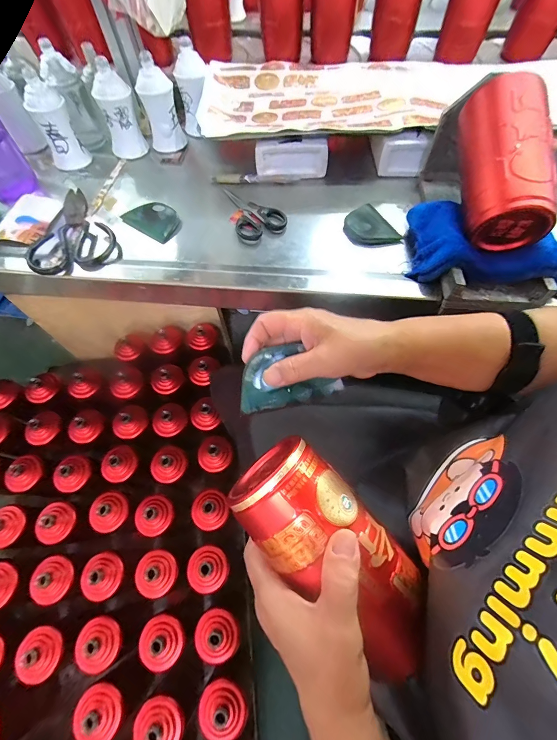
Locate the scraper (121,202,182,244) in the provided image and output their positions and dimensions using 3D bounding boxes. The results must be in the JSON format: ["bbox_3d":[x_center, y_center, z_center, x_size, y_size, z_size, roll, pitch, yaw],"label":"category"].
[{"bbox_3d":[-0.179,-0.218,0.468,0.088,0.014,0.053,37,69,17],"label":"scraper"}]

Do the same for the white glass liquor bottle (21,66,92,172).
[{"bbox_3d":[-0.347,-0.379,0.503,0.048,0.109,0.053,8,64,4],"label":"white glass liquor bottle"}]

